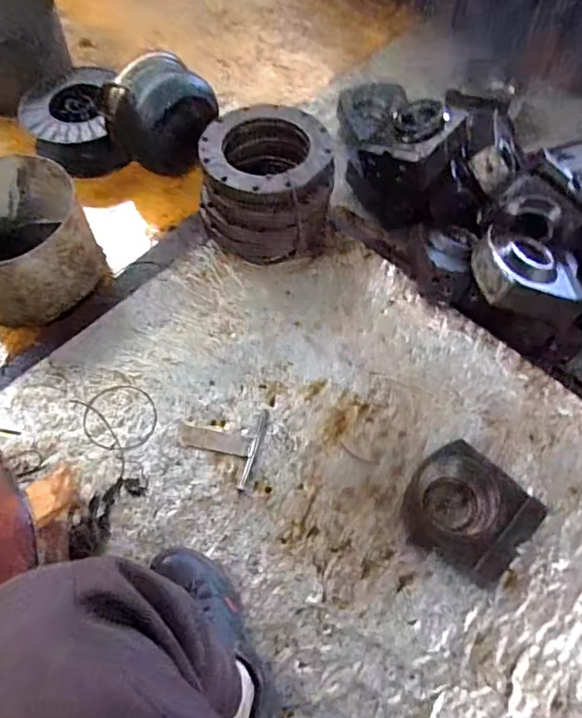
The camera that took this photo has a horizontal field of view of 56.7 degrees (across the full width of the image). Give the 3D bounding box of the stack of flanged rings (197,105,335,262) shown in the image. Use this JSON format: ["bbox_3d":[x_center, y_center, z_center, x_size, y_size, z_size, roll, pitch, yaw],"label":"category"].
[{"bbox_3d":[-0.050,-0.349,1.086,0.255,0.173,0.265,5,63,0],"label":"stack of flanged rings"}]

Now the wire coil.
[{"bbox_3d":[-0.286,0.112,0.924,0.120,0.014,0.165,-28,67,-16],"label":"wire coil"}]

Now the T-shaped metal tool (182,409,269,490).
[{"bbox_3d":[-0.120,0.136,0.926,0.134,0.010,0.135,16,63,6],"label":"T-shaped metal tool"}]

